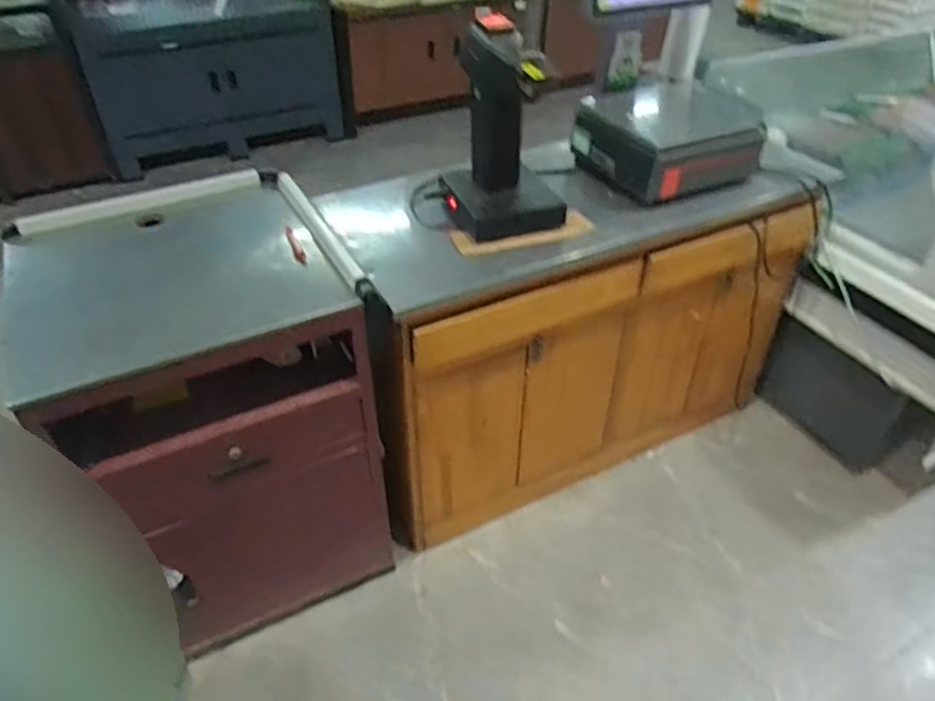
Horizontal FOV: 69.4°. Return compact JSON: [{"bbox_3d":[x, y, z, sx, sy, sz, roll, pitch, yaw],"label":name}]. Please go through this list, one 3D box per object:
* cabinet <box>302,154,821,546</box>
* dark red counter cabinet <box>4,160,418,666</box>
[{"bbox_3d":[0.288,-0.086,1.869,1.191,0.800,0.552,-15,41,-17],"label":"cabinet"},{"bbox_3d":[-0.548,0.128,1.566,0.597,0.821,0.590,-19,43,-22],"label":"dark red counter cabinet"}]

